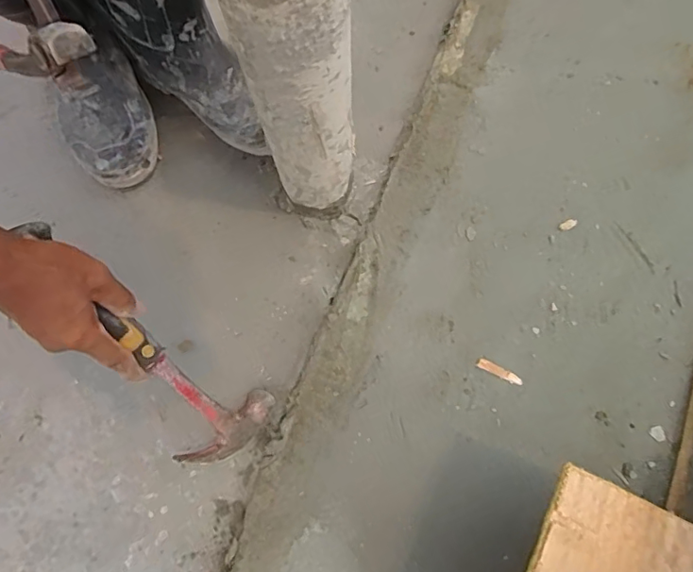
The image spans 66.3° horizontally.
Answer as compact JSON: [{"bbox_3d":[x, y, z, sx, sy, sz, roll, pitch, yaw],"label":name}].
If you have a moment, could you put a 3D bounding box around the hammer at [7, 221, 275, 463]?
[{"bbox_3d":[-0.172,0.057,0.464,0.093,0.037,0.274,-39,116,-8],"label":"hammer"}]

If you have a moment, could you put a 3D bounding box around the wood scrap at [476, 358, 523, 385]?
[{"bbox_3d":[0.155,0.086,0.536,0.047,0.004,0.011,26,80,3],"label":"wood scrap"}]

